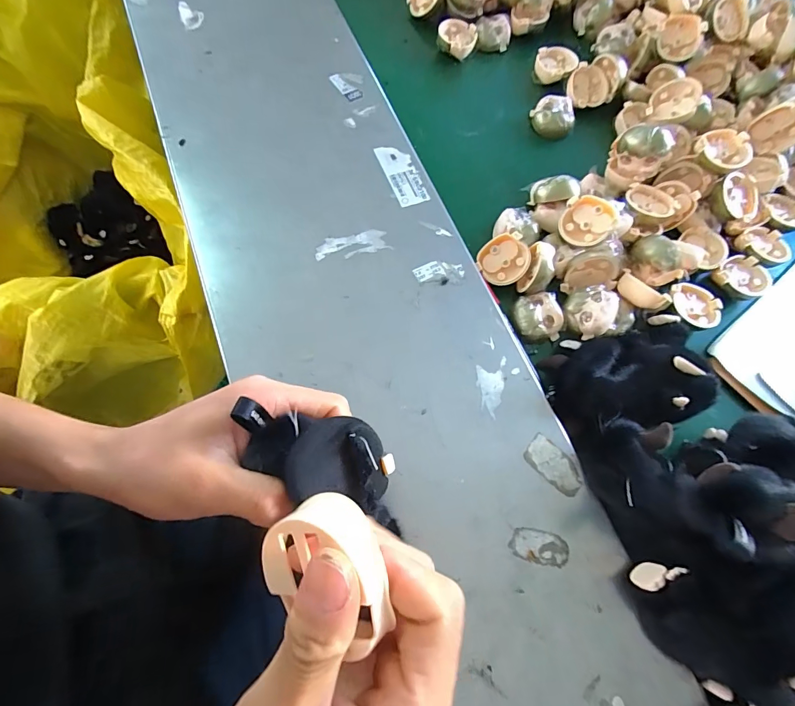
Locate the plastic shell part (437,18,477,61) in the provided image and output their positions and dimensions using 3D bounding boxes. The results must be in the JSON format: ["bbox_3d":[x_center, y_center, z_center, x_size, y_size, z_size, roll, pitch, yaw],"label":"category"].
[{"bbox_3d":[0.075,-0.395,0.509,0.048,0.026,0.045,11,70,2],"label":"plastic shell part"}]

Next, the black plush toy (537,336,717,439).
[{"bbox_3d":[0.200,0.024,0.353,0.139,0.046,0.086,-11,71,-6],"label":"black plush toy"}]

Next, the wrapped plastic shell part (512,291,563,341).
[{"bbox_3d":[0.134,-0.035,0.386,0.044,0.021,0.042,1,70,-2],"label":"wrapped plastic shell part"}]

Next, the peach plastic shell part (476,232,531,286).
[{"bbox_3d":[0.104,-0.091,0.397,0.049,0.009,0.046,-29,87,12],"label":"peach plastic shell part"}]

